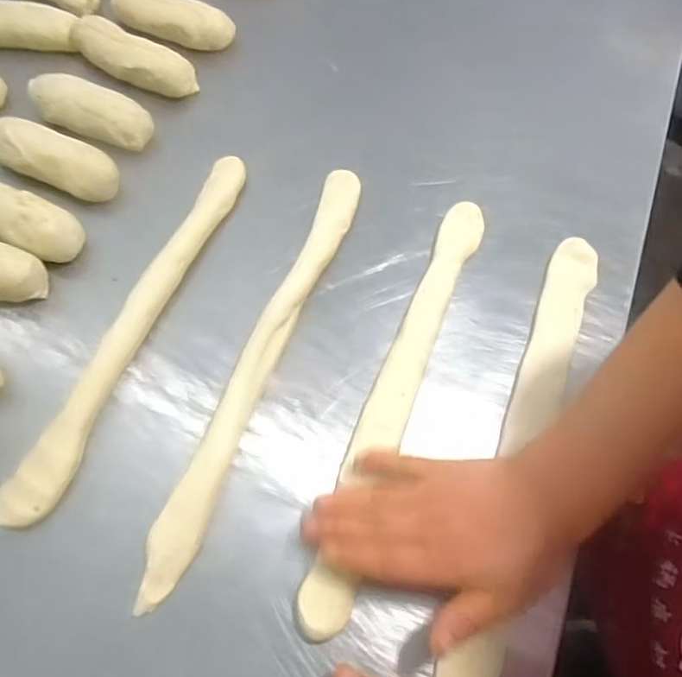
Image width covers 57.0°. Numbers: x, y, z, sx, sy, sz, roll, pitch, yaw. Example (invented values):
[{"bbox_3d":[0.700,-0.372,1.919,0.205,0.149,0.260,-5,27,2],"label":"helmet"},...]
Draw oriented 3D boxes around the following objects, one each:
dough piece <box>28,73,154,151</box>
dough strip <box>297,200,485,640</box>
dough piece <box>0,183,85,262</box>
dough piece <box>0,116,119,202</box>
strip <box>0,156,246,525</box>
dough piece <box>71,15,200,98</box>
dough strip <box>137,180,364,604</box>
[{"bbox_3d":[-0.236,-0.211,0.588,0.118,0.047,0.034,16,62,6],"label":"dough piece"},{"bbox_3d":[0.048,0.035,0.492,0.040,0.017,0.375,20,63,7],"label":"dough strip"},{"bbox_3d":[-0.281,-0.104,0.536,0.134,0.037,0.050,23,64,8],"label":"dough piece"},{"bbox_3d":[-0.259,-0.162,0.564,0.123,0.042,0.050,19,64,7],"label":"dough piece"},{"bbox_3d":[-0.159,-0.019,0.504,0.040,0.023,0.348,21,64,7],"label":"strip"},{"bbox_3d":[-0.213,-0.284,0.627,0.136,0.033,0.041,26,65,10],"label":"dough piece"},{"bbox_3d":[-0.059,0.012,0.495,0.032,0.024,0.386,19,64,6],"label":"dough strip"}]

